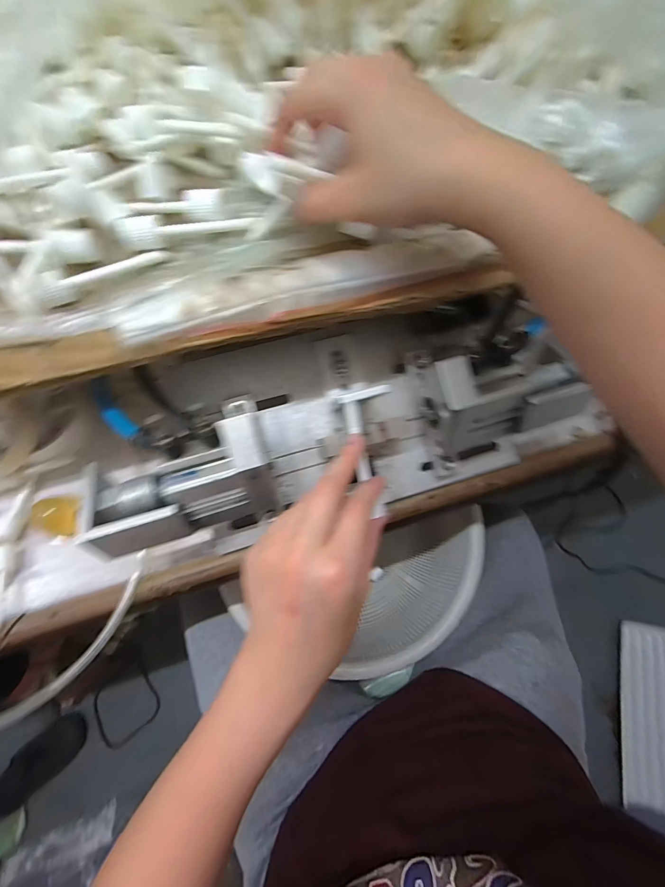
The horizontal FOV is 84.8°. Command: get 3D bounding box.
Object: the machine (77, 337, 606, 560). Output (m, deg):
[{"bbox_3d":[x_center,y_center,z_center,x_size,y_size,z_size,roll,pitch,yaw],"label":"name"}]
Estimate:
[{"bbox_3d":[0.004,-0.016,0.297,0.366,0.103,0.141,-13,74,-6],"label":"machine"}]

